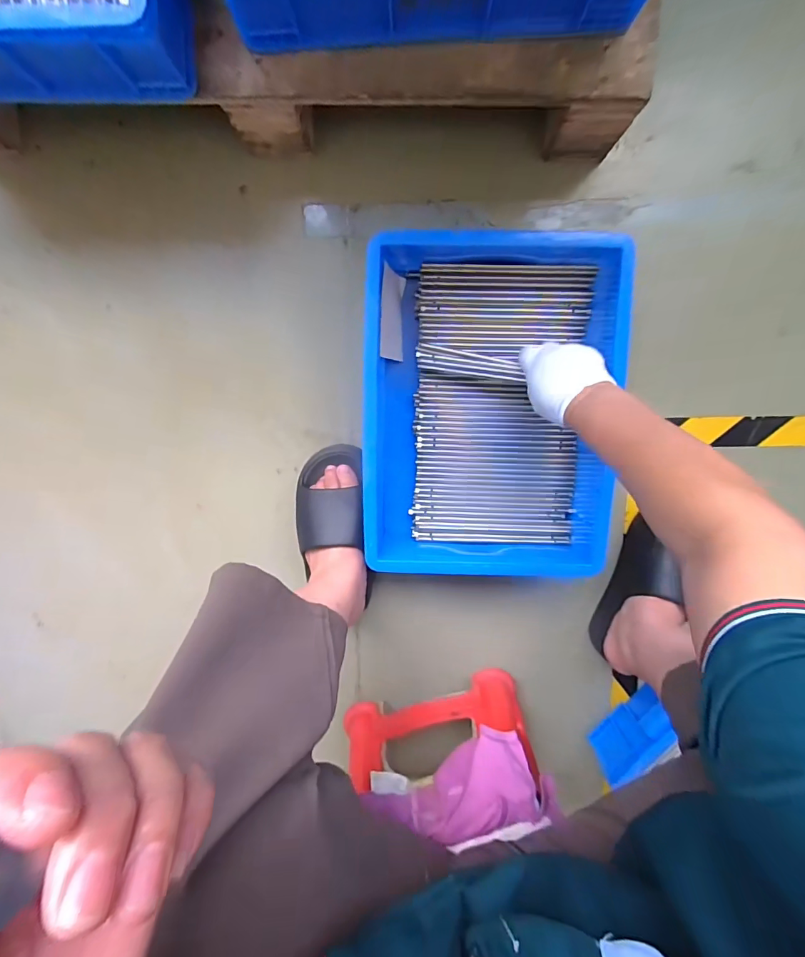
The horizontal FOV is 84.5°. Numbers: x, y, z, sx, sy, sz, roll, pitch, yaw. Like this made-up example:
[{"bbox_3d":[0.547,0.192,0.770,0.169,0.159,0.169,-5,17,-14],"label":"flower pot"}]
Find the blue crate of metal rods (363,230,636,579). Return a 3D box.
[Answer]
[{"bbox_3d":[0.111,-0.089,0.592,0.315,0.111,0.417,2,100,1],"label":"blue crate of metal rods"}]

